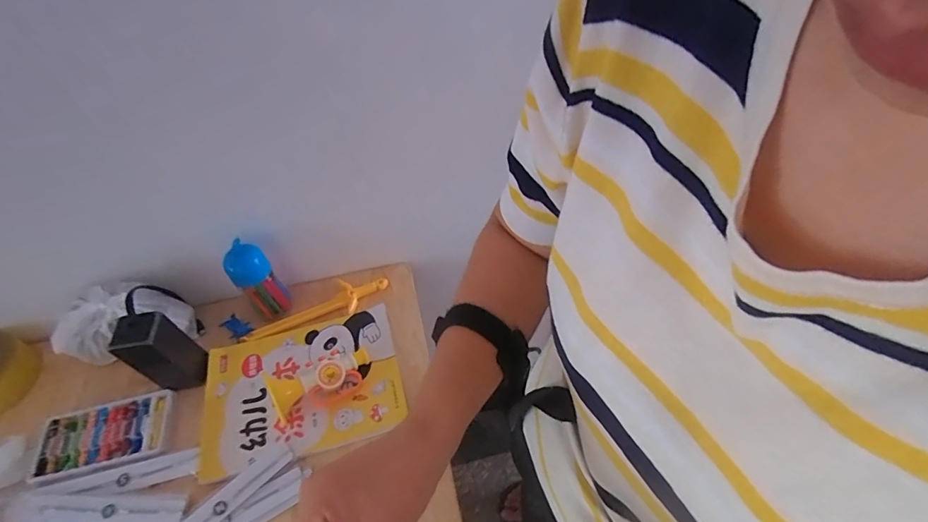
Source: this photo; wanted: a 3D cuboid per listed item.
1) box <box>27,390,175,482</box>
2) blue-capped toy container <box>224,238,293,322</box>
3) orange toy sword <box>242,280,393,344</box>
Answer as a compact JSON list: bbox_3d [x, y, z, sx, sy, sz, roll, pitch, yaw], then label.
[{"bbox_3d":[-0.463,0.222,0.590,0.171,0.010,0.085,-12,52,-5],"label":"box"},{"bbox_3d":[-0.292,0.029,0.649,0.055,0.132,0.054,-36,57,-22],"label":"blue-capped toy container"},{"bbox_3d":[-0.220,0.068,0.685,0.217,0.012,0.048,-19,53,-10],"label":"orange toy sword"}]

